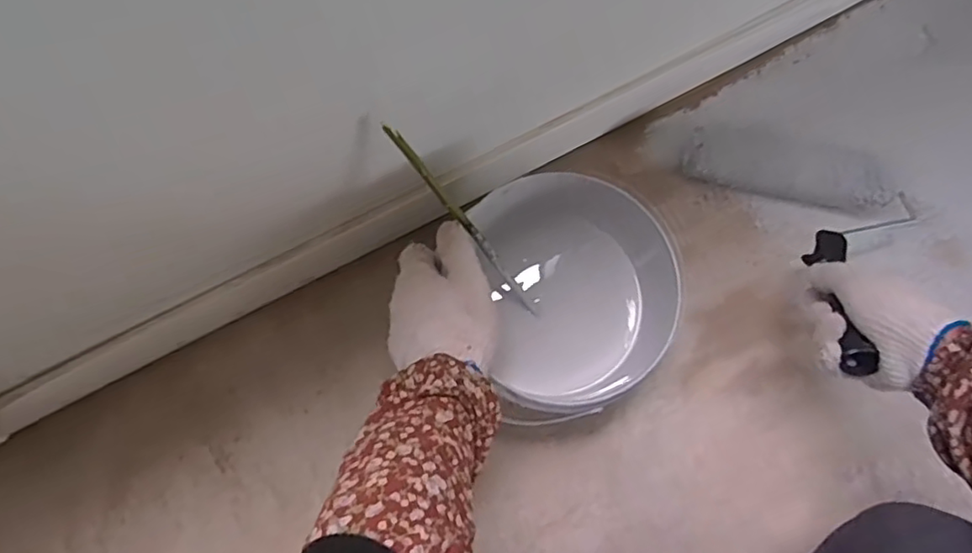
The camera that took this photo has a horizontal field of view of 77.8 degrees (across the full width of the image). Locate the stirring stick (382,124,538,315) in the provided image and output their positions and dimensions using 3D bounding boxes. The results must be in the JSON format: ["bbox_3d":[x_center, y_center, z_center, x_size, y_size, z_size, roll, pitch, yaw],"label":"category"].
[{"bbox_3d":[-0.012,-0.038,0.511,0.008,0.010,0.240,-46,127,-8],"label":"stirring stick"}]

